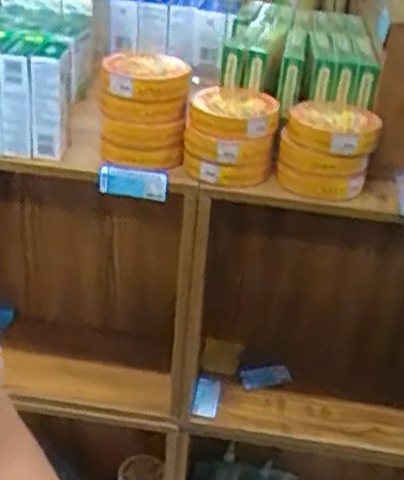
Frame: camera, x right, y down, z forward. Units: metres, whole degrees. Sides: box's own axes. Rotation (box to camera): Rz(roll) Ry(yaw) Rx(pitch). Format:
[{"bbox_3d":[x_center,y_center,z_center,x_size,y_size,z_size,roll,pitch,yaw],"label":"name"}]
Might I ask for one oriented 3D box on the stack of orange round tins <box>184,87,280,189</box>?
[{"bbox_3d":[0.035,-0.138,0.922,0.117,0.088,0.133,8,30,4],"label":"stack of orange round tins"}]

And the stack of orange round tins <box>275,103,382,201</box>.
[{"bbox_3d":[0.156,-0.115,0.898,0.118,0.092,0.107,13,31,13],"label":"stack of orange round tins"}]

